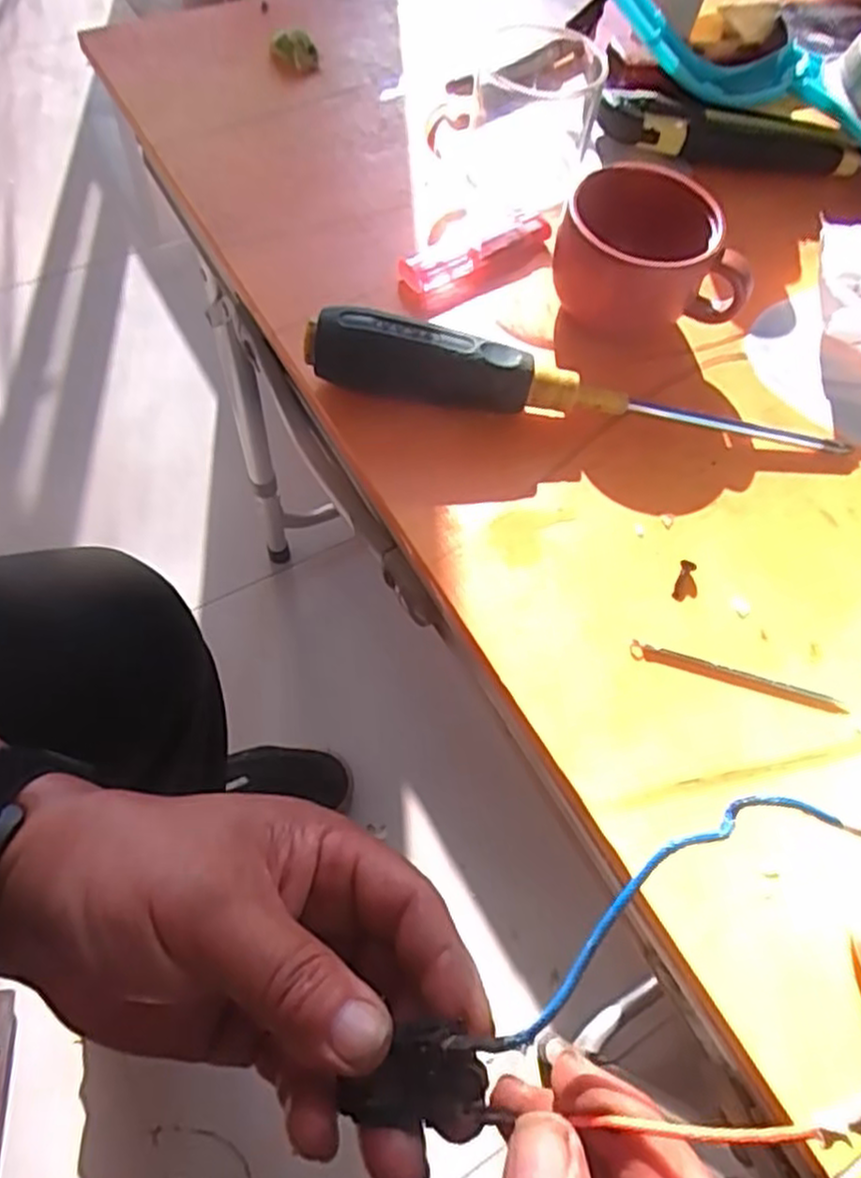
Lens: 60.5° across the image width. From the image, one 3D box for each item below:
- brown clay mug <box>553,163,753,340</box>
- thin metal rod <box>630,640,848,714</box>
[{"bbox_3d":[0.093,-0.143,0.321,0.078,0.050,0.059,6,63,-2],"label":"brown clay mug"},{"bbox_3d":[0.109,0.031,0.261,0.076,0.004,0.007,14,66,7],"label":"thin metal rod"}]

